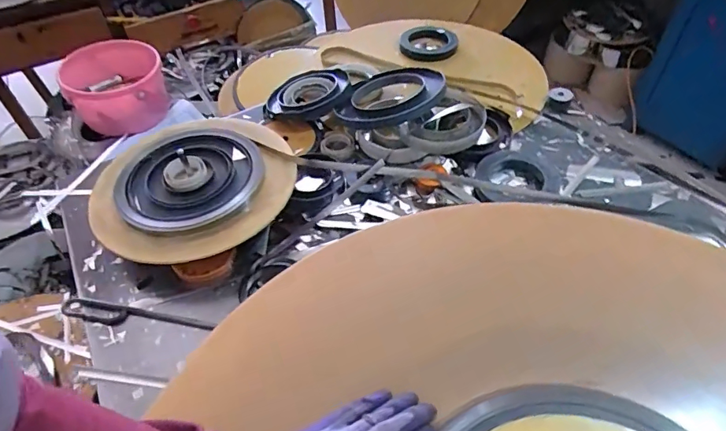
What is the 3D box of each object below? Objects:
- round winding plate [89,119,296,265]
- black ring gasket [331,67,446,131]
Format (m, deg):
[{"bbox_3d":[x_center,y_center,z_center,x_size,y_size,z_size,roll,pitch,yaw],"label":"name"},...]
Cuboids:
[{"bbox_3d":[-0.242,-0.050,0.672,0.276,0.032,0.264,-2,49,2],"label":"round winding plate"},{"bbox_3d":[0.053,-0.208,0.800,0.166,0.028,0.181,20,57,40],"label":"black ring gasket"}]

